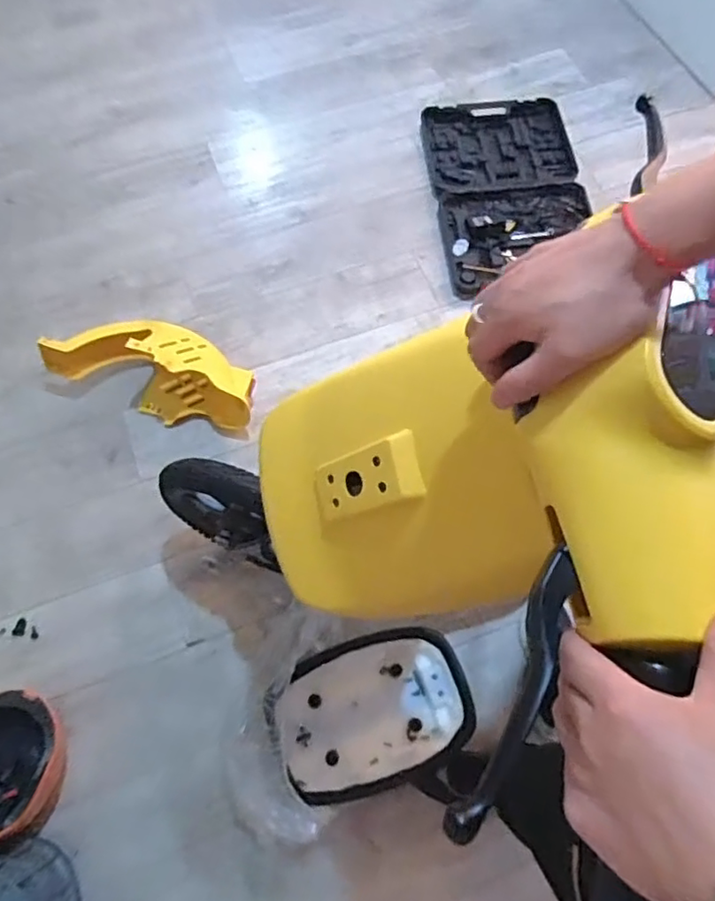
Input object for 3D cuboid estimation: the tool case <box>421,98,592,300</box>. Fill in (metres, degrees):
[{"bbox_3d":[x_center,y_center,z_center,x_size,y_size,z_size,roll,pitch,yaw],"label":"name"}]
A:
[{"bbox_3d":[0.429,-0.746,1.692,0.429,0.058,0.643,-5,69,-3],"label":"tool case"}]

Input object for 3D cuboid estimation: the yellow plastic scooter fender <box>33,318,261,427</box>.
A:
[{"bbox_3d":[-0.461,-0.203,1.381,0.461,0.159,0.197,15,69,4],"label":"yellow plastic scooter fender"}]

